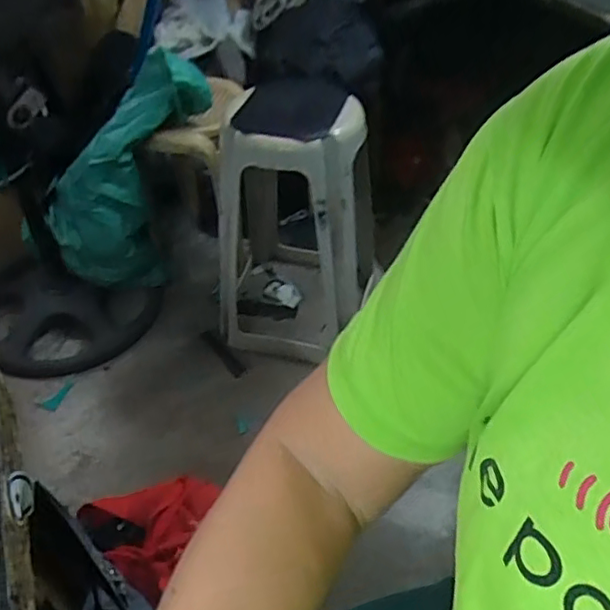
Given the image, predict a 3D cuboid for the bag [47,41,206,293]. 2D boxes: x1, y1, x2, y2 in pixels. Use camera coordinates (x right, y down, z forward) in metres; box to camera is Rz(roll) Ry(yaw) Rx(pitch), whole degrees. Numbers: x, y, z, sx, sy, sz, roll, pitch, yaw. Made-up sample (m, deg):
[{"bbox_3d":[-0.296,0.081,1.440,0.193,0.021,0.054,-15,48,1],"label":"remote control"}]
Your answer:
[{"bbox_3d":[-0.409,-0.299,1.408,0.310,0.578,0.175,21,41,-17],"label":"bag"}]

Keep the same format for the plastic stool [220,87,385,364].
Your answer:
[{"bbox_3d":[-0.004,-0.165,1.332,0.281,0.593,0.330,19,48,20],"label":"plastic stool"}]

